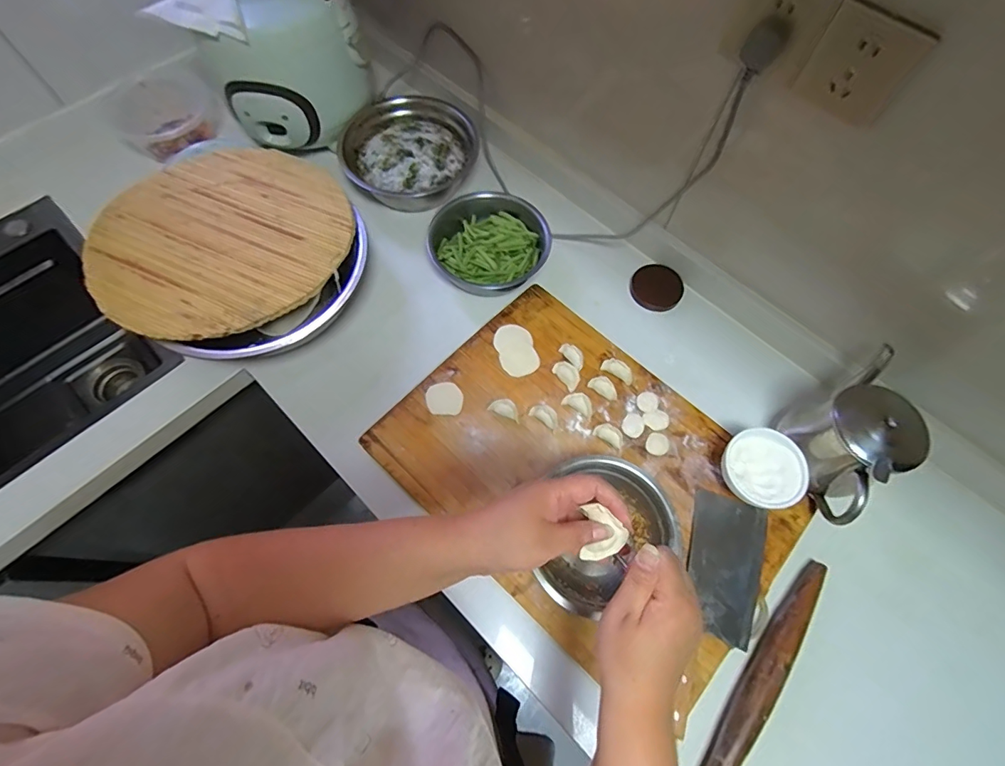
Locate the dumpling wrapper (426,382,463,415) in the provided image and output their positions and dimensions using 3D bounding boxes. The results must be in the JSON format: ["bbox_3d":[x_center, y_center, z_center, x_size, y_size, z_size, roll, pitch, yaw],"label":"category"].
[{"bbox_3d":[-0.081,0.022,0.647,0.049,0.004,0.047,0,66,-2],"label":"dumpling wrapper"}]

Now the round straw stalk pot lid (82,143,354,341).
[{"bbox_3d":[-0.401,-0.212,0.659,0.339,0.017,0.331,1,66,-1],"label":"round straw stalk pot lid"}]

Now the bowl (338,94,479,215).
[{"bbox_3d":[-0.159,-0.399,0.803,0.222,0.058,0.216,1,66,-1],"label":"bowl"}]

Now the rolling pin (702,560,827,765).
[{"bbox_3d":[0.299,0.335,0.529,0.030,0.026,0.305,37,70,14],"label":"rolling pin"}]

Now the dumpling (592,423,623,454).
[{"bbox_3d":[0.144,0.071,0.622,0.044,0.024,0.021,31,69,12],"label":"dumpling"}]

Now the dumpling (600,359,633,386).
[{"bbox_3d":[0.166,-0.019,0.660,0.047,0.013,0.023,36,70,13],"label":"dumpling"}]

